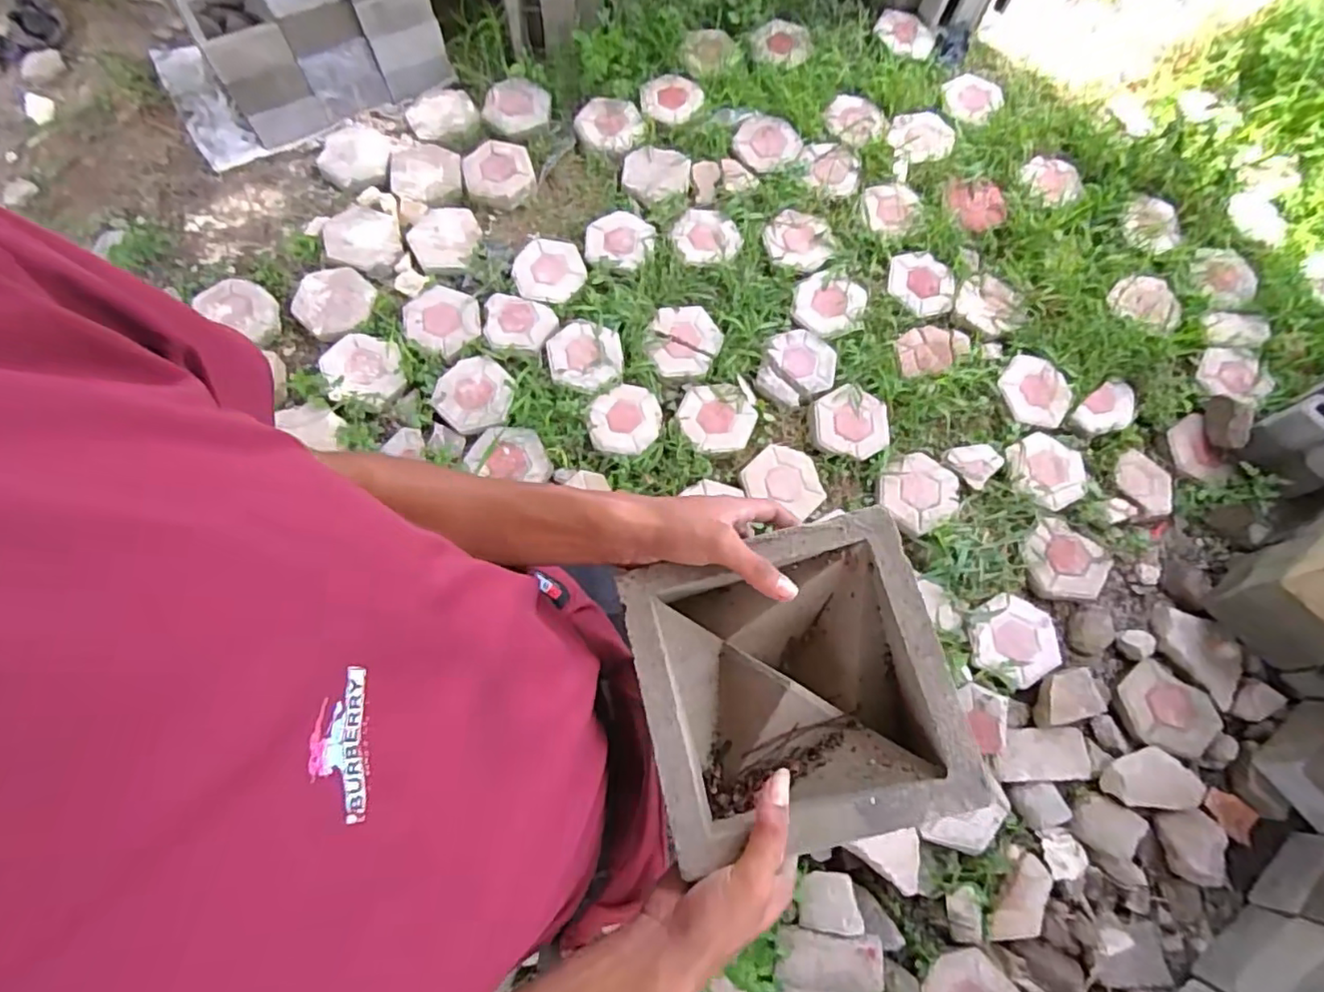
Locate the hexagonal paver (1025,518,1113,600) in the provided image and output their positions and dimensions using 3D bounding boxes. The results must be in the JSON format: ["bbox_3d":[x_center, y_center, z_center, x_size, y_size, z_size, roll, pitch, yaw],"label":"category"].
[{"bbox_3d":[0.978,0.165,1.497,0.188,0.043,0.197,35,75,10],"label":"hexagonal paver"}]

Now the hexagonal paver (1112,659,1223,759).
[{"bbox_3d":[1.144,0.489,1.396,0.219,0.050,0.193,31,74,9],"label":"hexagonal paver"}]

